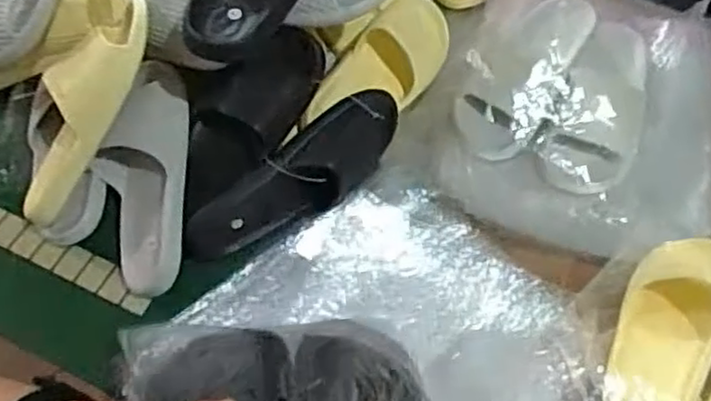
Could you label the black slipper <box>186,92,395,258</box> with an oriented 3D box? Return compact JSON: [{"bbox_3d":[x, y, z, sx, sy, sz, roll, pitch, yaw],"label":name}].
[{"bbox_3d":[-0.062,-0.019,0.777,0.278,0.087,0.078,-37,67,-6],"label":"black slipper"}]

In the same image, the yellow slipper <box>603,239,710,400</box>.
[{"bbox_3d":[0.337,0.113,0.729,0.104,0.071,0.207,13,67,42],"label":"yellow slipper"}]

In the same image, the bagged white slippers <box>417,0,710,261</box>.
[{"bbox_3d":[0.311,-0.137,0.883,0.377,0.093,0.432,23,61,10],"label":"bagged white slippers"}]

